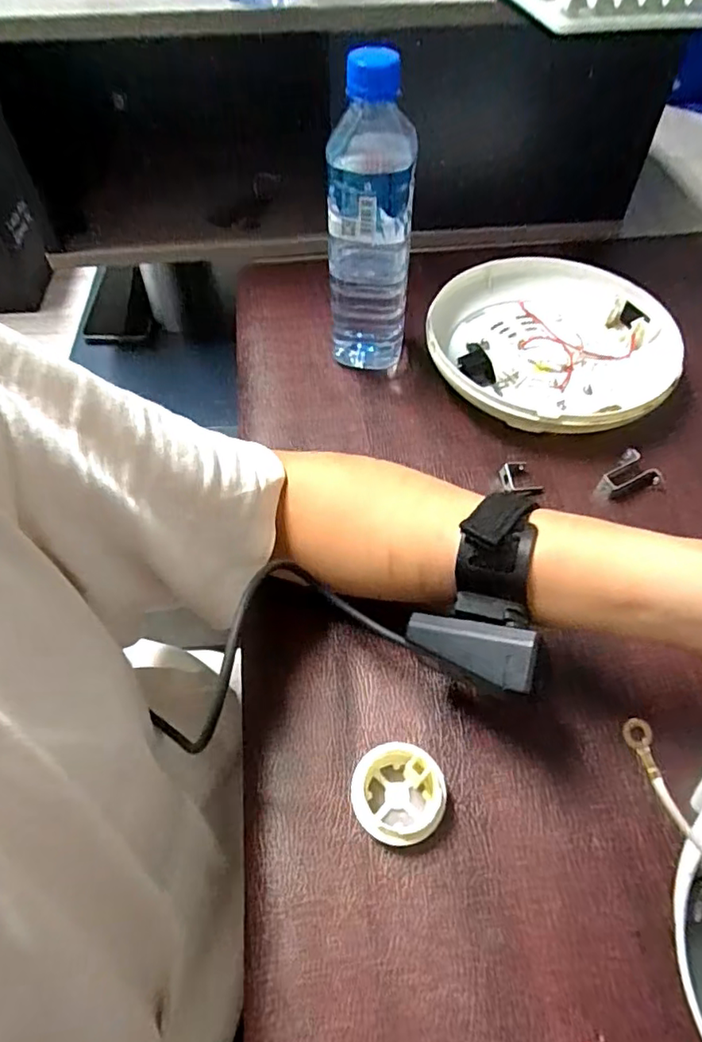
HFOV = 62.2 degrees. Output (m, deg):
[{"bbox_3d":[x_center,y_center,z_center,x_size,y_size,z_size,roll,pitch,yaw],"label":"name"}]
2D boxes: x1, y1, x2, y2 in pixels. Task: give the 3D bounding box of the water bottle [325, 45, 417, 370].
[{"bbox_3d":[0.014,-0.217,0.440,0.059,0.218,0.061,3,54,4],"label":"water bottle"}]

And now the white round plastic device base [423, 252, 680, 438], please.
[{"bbox_3d":[0.171,-0.150,0.497,0.196,0.041,0.206,0,55,0],"label":"white round plastic device base"}]

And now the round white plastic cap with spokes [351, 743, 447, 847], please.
[{"bbox_3d":[0.024,0.143,0.304,0.047,0.023,0.047,-1,54,1],"label":"round white plastic cap with spokes"}]

